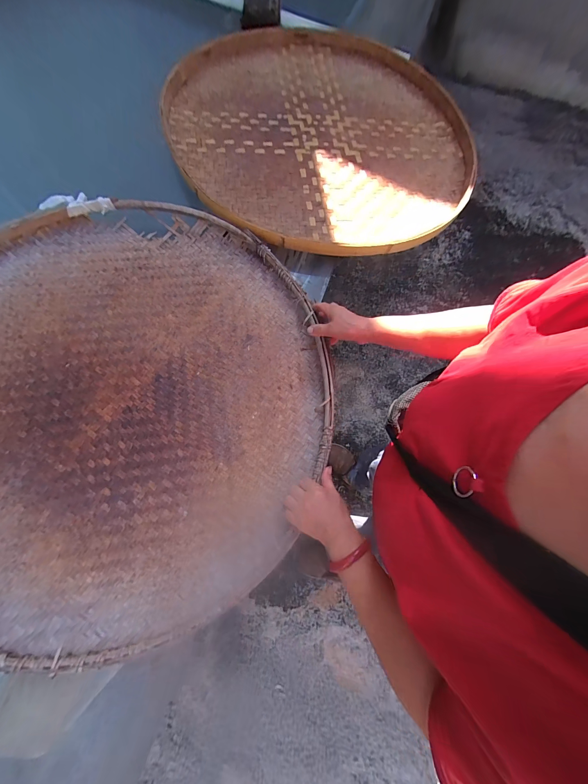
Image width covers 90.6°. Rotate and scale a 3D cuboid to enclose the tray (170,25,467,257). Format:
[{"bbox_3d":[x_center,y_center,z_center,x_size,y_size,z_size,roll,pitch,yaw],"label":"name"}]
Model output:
[{"bbox_3d":[0.099,-0.753,0.843,0.851,0.080,0.930,1,72,-2],"label":"tray"}]

